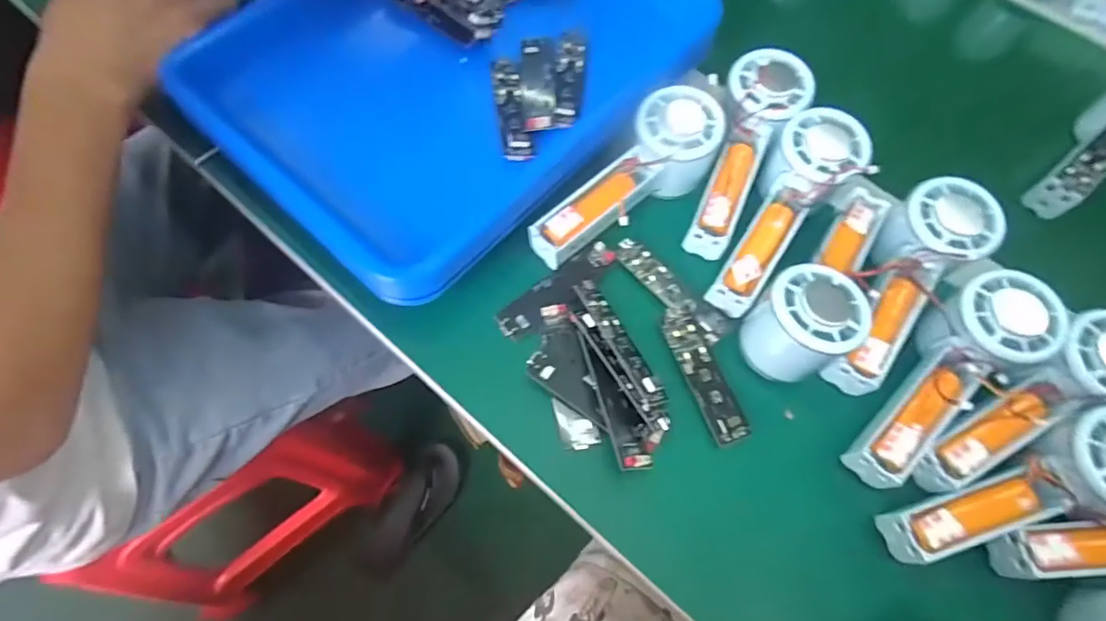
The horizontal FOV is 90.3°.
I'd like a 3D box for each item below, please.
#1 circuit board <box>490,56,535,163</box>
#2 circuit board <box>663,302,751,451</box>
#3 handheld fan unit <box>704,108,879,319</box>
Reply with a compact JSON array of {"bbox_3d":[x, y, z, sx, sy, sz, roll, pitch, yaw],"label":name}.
[{"bbox_3d":[-0.030,-0.146,0.389,0.021,0.009,0.091,-8,67,-6],"label":"circuit board"},{"bbox_3d":[0.097,0.039,0.353,0.025,0.009,0.090,-18,69,-11],"label":"circuit board"},{"bbox_3d":[0.158,-0.066,0.378,0.056,0.042,0.155,32,83,10],"label":"handheld fan unit"}]

